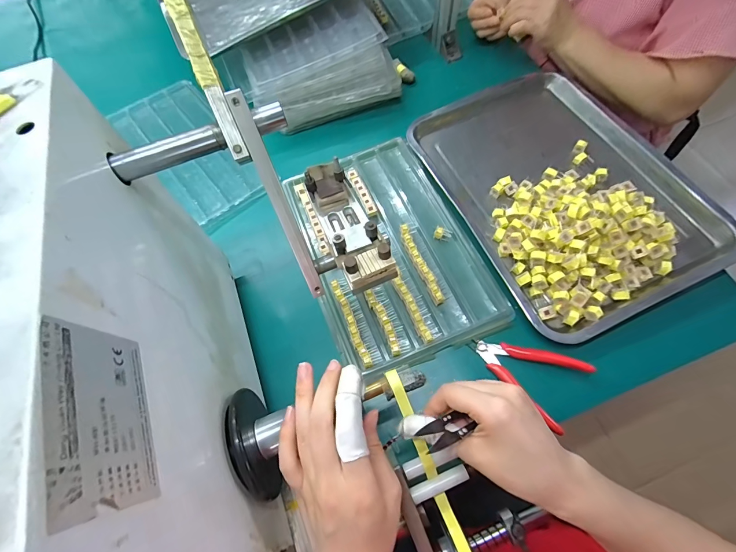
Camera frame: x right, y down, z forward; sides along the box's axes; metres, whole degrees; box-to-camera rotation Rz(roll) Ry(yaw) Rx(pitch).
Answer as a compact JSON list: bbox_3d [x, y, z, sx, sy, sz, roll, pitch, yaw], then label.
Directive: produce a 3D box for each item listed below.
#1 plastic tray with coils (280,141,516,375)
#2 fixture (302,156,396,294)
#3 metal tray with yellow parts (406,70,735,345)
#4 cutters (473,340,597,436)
[{"bbox_3d":[0.022,-0.043,0.464,0.205,0.020,0.311,-21,66,-6],"label":"plastic tray with coils"},{"bbox_3d":[-0.018,-0.050,0.296,0.048,0.036,0.136,-20,66,-6],"label":"fixture"},{"bbox_3d":[0.257,-0.134,0.474,0.284,0.049,0.396,-24,67,-7],"label":"metal tray with yellow parts"},{"bbox_3d":[0.180,0.103,0.386,0.115,0.015,0.078,34,72,17],"label":"cutters"}]

